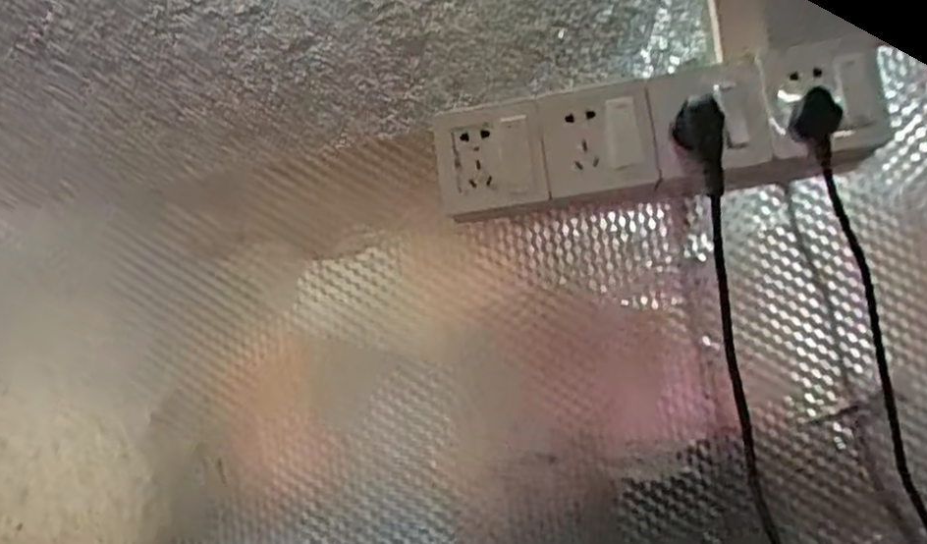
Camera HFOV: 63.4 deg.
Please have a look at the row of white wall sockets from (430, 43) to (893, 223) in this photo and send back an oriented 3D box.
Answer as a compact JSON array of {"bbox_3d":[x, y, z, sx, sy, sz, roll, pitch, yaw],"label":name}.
[{"bbox_3d":[0.160,-0.111,0.606,0.347,0.099,0.040,-7,-6,0],"label":"row of white wall sockets"}]

